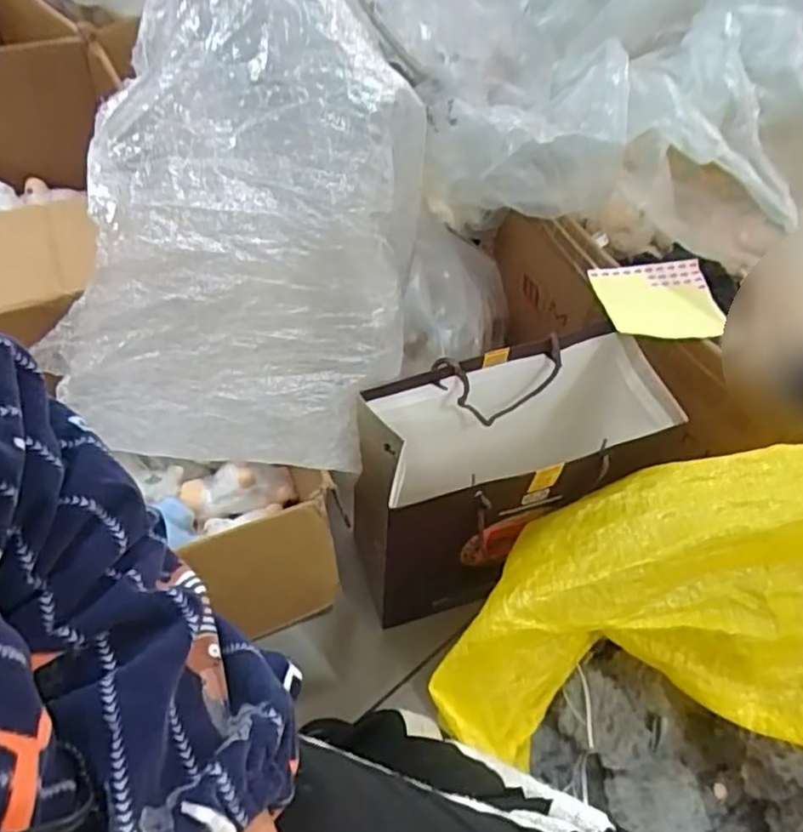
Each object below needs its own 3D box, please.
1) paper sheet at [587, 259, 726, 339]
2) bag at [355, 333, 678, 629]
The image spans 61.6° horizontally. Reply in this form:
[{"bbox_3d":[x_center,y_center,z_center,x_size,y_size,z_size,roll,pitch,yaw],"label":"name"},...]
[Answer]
[{"bbox_3d":[0.266,-0.117,0.700,0.130,0.016,0.083,-8,81,-5],"label":"paper sheet"},{"bbox_3d":[0.102,0.072,0.696,0.288,0.261,0.142,-19,58,-15],"label":"bag"}]

